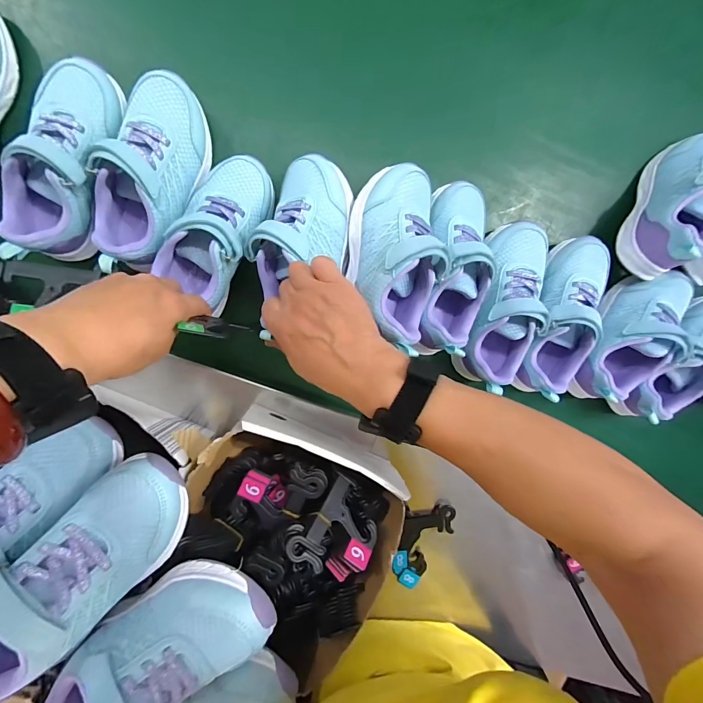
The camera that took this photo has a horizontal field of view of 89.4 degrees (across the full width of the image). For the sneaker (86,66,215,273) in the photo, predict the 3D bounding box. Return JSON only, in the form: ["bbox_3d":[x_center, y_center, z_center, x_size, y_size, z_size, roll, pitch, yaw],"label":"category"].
[{"bbox_3d":[-0.187,-0.163,0.328,0.066,0.074,0.180,23,96,-7],"label":"sneaker"}]

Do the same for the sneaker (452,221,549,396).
[{"bbox_3d":[0.164,-0.050,0.386,0.071,0.077,0.177,12,97,-6],"label":"sneaker"}]

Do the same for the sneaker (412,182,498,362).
[{"bbox_3d":[0.103,-0.083,0.350,0.057,0.078,0.172,10,83,-5],"label":"sneaker"}]

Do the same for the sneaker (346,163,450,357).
[{"bbox_3d":[0.041,-0.085,0.326,0.080,0.069,0.169,-1,82,-4],"label":"sneaker"}]

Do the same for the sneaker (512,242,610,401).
[{"bbox_3d":[0.229,-0.040,0.395,0.083,0.075,0.179,20,96,-7],"label":"sneaker"}]

